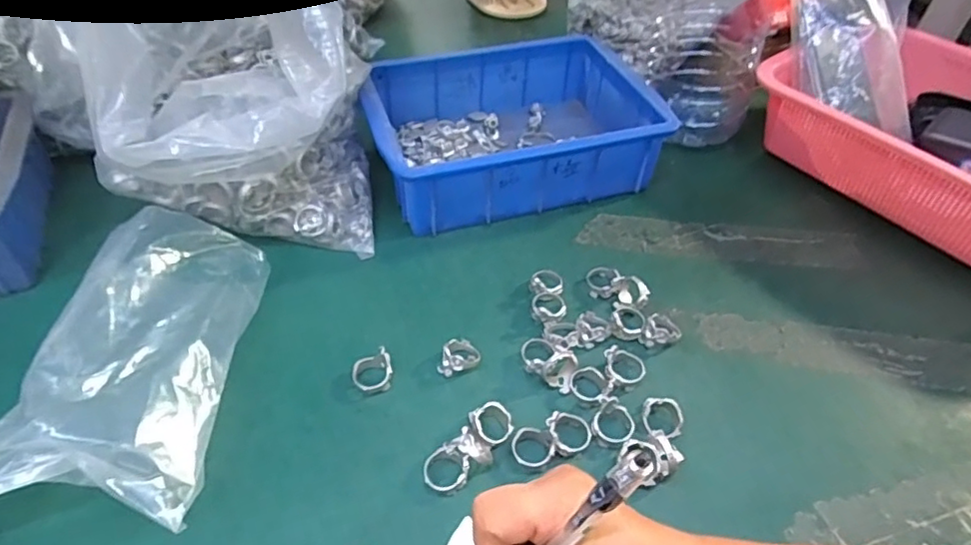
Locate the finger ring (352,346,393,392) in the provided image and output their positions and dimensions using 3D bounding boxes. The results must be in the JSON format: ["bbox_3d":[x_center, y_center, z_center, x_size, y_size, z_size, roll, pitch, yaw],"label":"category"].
[{"bbox_3d":[-0.073,0.064,0.377,0.026,0.017,0.022,-13,50,-15],"label":"finger ring"}]

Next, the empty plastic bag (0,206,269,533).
[{"bbox_3d":[-0.210,0.049,0.346,0.123,0.074,0.182,3,47,-1],"label":"empty plastic bag"}]

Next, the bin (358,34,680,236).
[{"bbox_3d":[0.021,-0.134,0.530,0.244,0.070,0.176,-9,49,-12],"label":"bin"}]

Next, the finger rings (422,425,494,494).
[{"bbox_3d":[-0.016,0.108,0.335,0.039,0.018,0.024,-28,55,-26],"label":"finger rings"}]

